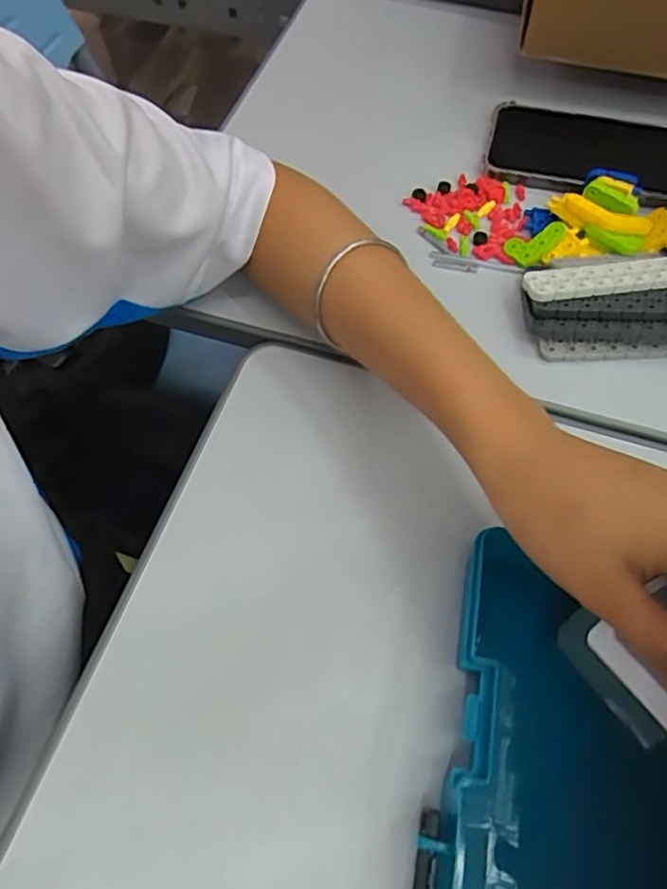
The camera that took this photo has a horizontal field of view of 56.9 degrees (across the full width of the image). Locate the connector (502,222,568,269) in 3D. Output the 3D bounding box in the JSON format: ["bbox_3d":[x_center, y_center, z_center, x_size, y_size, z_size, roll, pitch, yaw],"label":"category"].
[{"bbox_3d":[0.135,-0.139,0.415,0.038,0.005,0.027,-44,70,8],"label":"connector"}]

